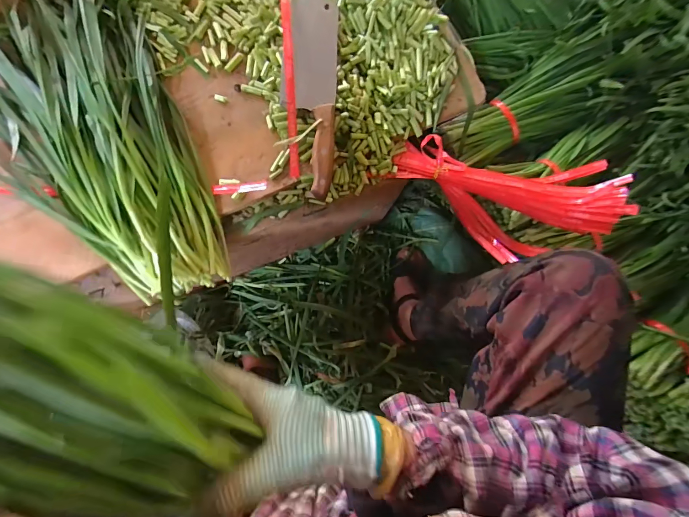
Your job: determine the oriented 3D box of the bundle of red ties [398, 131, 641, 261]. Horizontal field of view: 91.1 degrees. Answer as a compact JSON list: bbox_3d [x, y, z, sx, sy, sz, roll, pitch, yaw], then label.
[{"bbox_3d":[0.205,-0.079,0.450,0.270,0.117,0.135,9,81,-3],"label":"bundle of red ties"}]

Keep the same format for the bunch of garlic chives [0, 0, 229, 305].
[{"bbox_3d":[-0.316,-0.161,0.413,0.208,0.048,0.460,-22,84,-7],"label":"bunch of garlic chives"}]

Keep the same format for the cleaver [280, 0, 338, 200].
[{"bbox_3d":[-0.046,-0.221,0.443,0.069,0.027,0.283,3,82,-4],"label":"cleaver"}]

